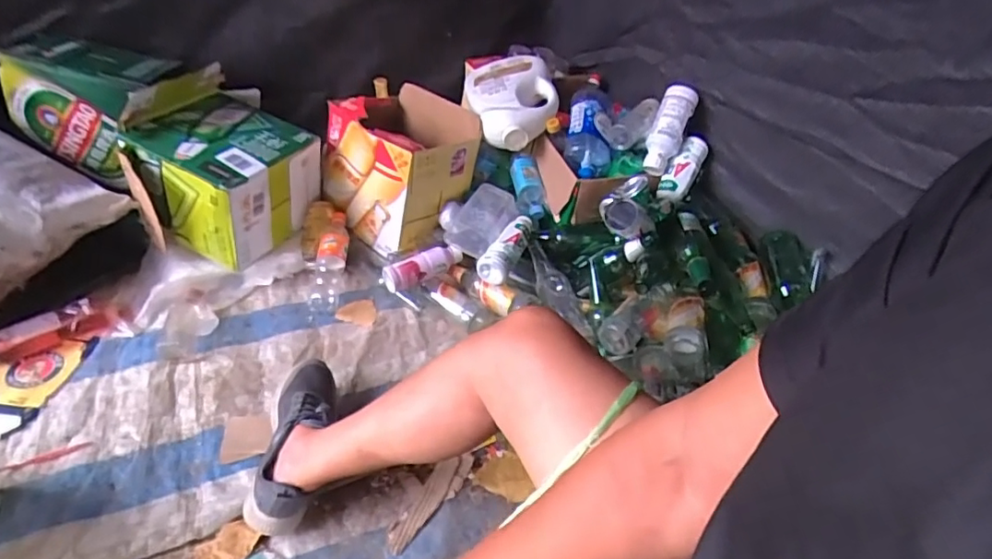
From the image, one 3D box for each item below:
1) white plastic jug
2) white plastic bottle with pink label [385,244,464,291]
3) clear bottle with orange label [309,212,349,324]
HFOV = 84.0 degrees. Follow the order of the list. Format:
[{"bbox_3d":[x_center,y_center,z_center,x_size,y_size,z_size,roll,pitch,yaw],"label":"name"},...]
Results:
[{"bbox_3d":[0.035,-0.419,1.283,0.201,0.113,0.262,1,42,-8],"label":"white plastic jug"},{"bbox_3d":[-0.153,-0.028,1.159,0.166,0.054,0.048,-21,49,-28],"label":"white plastic bottle with pink label"},{"bbox_3d":[-0.359,-0.029,1.200,0.064,0.072,0.260,5,67,-3],"label":"clear bottle with orange label"}]

